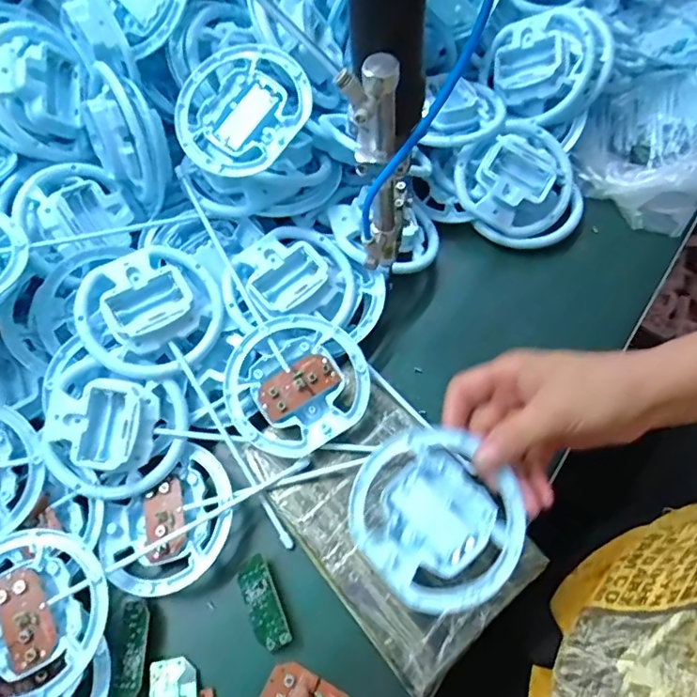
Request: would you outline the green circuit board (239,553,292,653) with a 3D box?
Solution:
[{"bbox_3d":[-0.059,0.177,0.374,0.028,0.004,0.059,-38,61,18],"label":"green circuit board"}]

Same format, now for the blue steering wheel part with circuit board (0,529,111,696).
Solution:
[{"bbox_3d":[-0.209,0.176,0.357,0.098,0.027,0.102,-1,65,3],"label":"blue steering wheel part with circuit board"}]

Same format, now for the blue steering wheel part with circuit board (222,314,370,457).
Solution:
[{"bbox_3d":[-0.041,0.027,0.411,0.103,0.020,0.103,0,75,-2],"label":"blue steering wheel part with circuit board"}]

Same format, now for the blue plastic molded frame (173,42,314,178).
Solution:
[{"bbox_3d":[-0.082,-0.183,0.418,0.102,0.022,0.102,-45,75,4],"label":"blue plastic molded frame"}]

